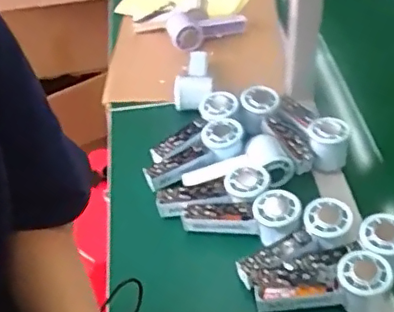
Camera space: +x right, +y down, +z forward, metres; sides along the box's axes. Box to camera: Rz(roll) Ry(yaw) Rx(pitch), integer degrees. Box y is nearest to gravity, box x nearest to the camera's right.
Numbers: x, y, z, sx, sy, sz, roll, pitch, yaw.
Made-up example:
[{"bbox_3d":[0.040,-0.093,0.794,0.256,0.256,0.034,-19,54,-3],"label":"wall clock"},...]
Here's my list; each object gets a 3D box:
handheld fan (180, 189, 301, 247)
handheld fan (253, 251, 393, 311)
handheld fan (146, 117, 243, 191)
[{"bbox_3d":[0.057,0.080,0.718,0.153,0.048,0.056,-5,43,21],"label":"handheld fan"},{"bbox_3d":[0.145,0.154,0.643,0.153,0.055,0.059,-11,43,13],"label":"handheld fan"},{"bbox_3d":[-0.004,0.000,0.798,0.147,0.031,0.059,-30,48,-4],"label":"handheld fan"}]

